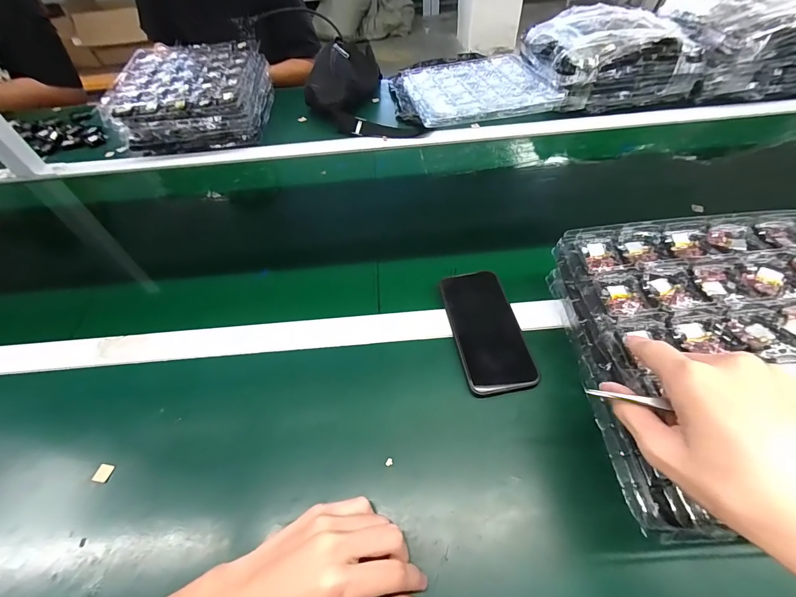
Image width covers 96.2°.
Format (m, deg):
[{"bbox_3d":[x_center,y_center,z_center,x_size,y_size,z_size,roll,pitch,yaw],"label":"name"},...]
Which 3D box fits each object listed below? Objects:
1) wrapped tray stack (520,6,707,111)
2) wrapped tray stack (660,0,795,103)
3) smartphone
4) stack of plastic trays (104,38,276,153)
[{"bbox_3d":[0.444,-0.534,0.777,0.287,0.114,0.272,-9,53,-3],"label":"wrapped tray stack"},{"bbox_3d":[0.749,-0.534,0.745,0.305,0.140,0.214,-7,53,-1],"label":"wrapped tray stack"},{"bbox_3d":[0.105,0.034,0.430,0.078,0.017,0.157,-11,53,-4],"label":"smartphone"},{"bbox_3d":[-0.432,-0.439,0.776,0.272,0.103,0.273,-7,53,-1],"label":"stack of plastic trays"}]

